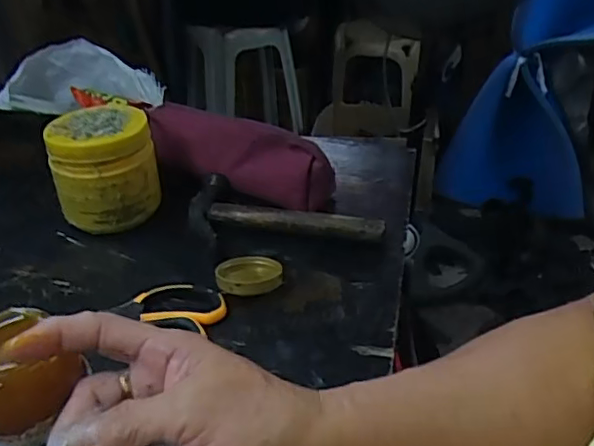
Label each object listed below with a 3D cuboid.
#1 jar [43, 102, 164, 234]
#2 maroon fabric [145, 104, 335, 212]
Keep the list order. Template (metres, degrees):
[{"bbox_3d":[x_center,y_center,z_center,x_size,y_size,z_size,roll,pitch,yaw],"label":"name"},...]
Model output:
[{"bbox_3d":[-0.185,-0.050,0.585,0.094,0.101,0.089,-9,35,-10],"label":"jar"},{"bbox_3d":[-0.071,-0.067,0.631,0.225,0.075,0.055,20,40,29],"label":"maroon fabric"}]

